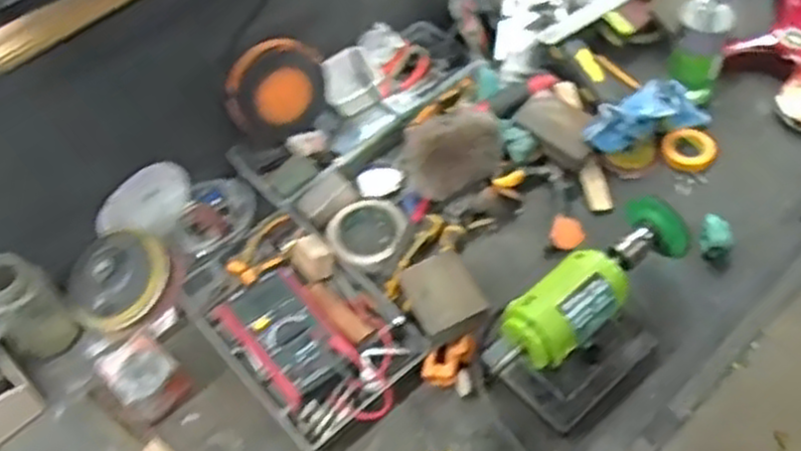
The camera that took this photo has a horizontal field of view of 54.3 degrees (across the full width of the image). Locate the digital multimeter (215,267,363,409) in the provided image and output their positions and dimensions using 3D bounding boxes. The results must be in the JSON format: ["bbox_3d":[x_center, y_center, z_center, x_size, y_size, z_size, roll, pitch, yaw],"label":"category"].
[{"bbox_3d":[-0.124,0.114,0.846,0.094,0.042,0.173,-33,58,-18],"label":"digital multimeter"}]

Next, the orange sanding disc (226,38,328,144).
[{"bbox_3d":[-0.150,-0.167,0.959,0.126,0.120,0.021,-30,37,-24],"label":"orange sanding disc"}]

